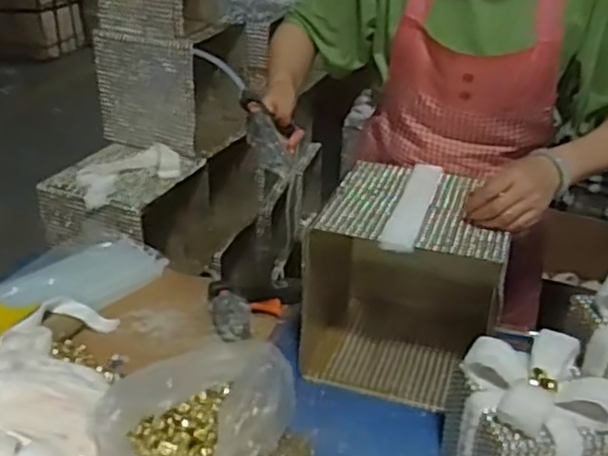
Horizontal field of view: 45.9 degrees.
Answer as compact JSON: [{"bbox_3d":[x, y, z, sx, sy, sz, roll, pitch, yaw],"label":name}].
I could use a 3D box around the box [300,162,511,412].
[{"bbox_3d":[0.149,0.083,1.077,0.270,0.279,0.266,11,29,14],"label":"box"}]

